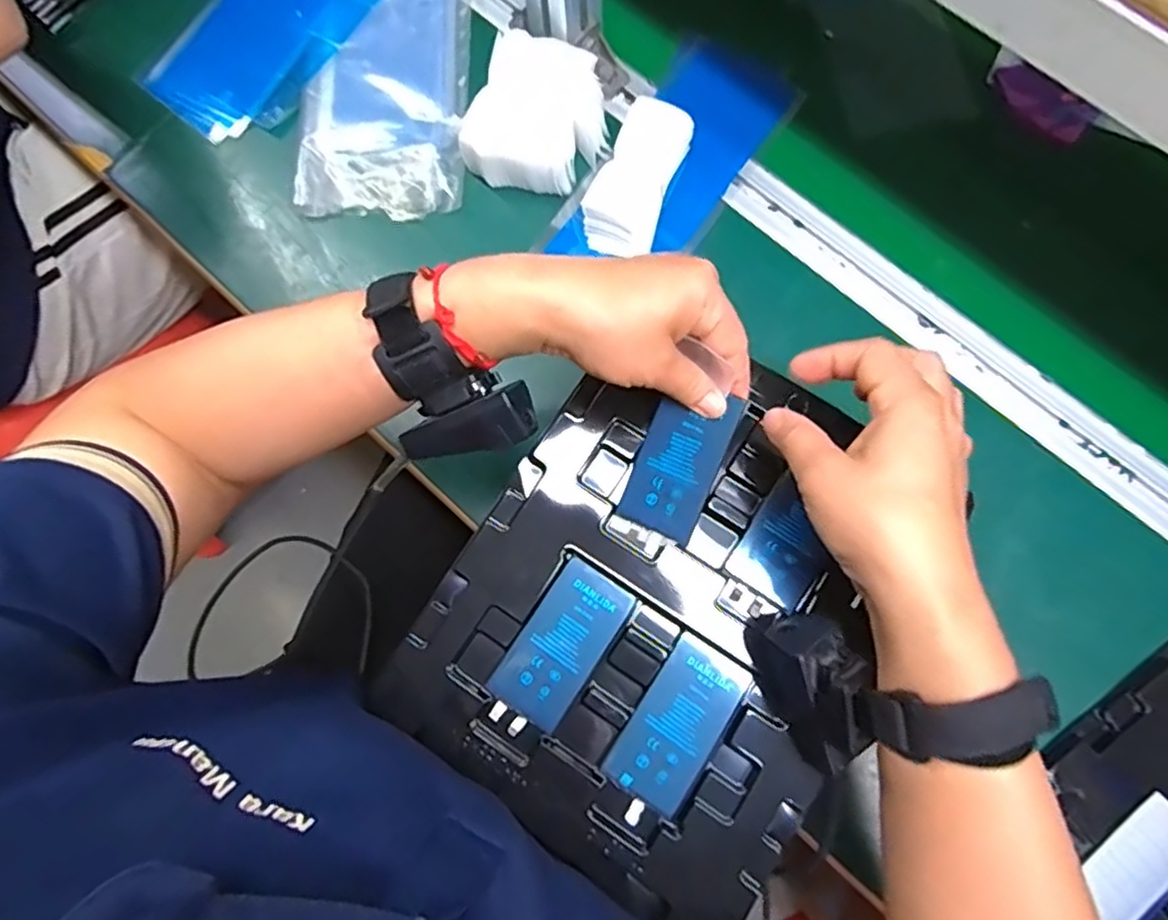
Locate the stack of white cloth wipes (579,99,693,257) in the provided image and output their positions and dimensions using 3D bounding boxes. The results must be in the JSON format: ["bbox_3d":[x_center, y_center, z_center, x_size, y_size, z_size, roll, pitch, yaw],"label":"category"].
[{"bbox_3d":[0.038,-0.203,0.481,0.052,0.025,0.113,20,78,5],"label":"stack of white cloth wipes"}]

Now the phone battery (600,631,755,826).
[{"bbox_3d":[0.048,0.140,0.347,0.044,0.005,0.090,34,79,8],"label":"phone battery"}]

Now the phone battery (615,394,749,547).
[{"bbox_3d":[0.052,0.001,0.365,0.043,0.004,0.081,24,95,10],"label":"phone battery"}]

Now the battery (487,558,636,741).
[{"bbox_3d":[-0.014,0.102,0.358,0.042,0.006,0.091,33,79,7],"label":"battery"}]

